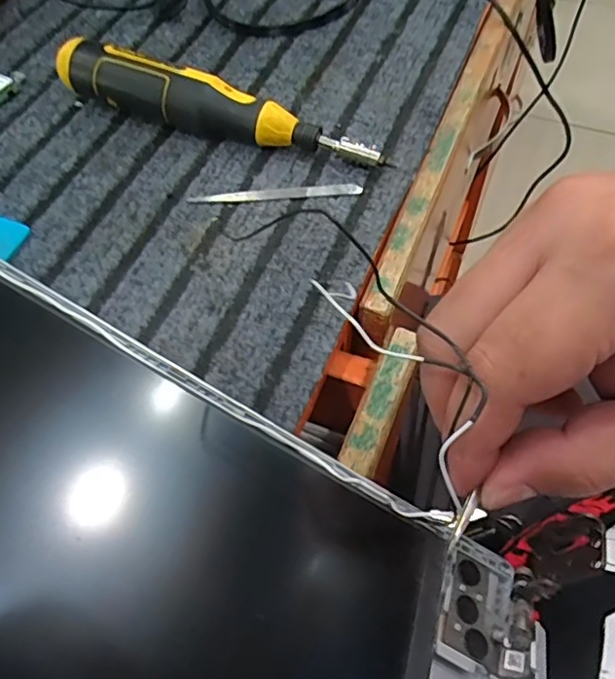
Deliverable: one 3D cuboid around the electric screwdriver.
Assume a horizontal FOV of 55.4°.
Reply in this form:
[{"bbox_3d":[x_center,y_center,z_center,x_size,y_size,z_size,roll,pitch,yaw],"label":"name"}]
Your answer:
[{"bbox_3d":[-0.055,-0.144,0.363,0.211,0.040,0.029,18,61,16],"label":"electric screwdriver"}]

